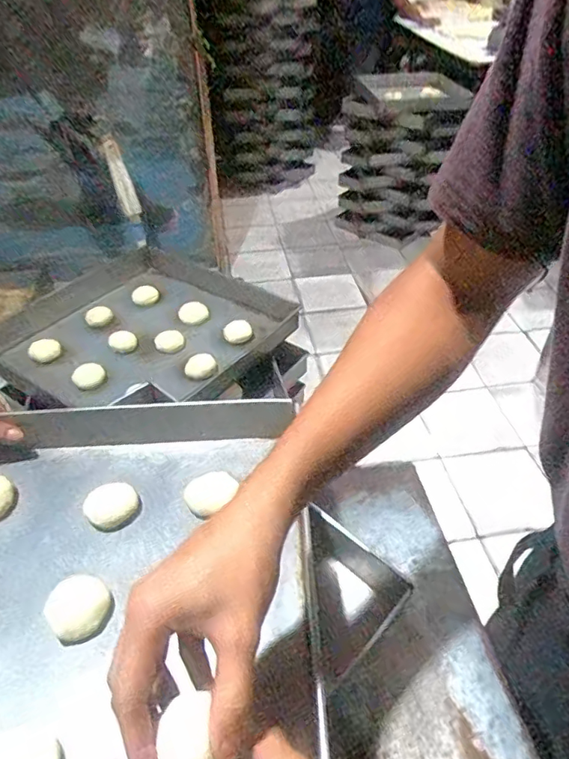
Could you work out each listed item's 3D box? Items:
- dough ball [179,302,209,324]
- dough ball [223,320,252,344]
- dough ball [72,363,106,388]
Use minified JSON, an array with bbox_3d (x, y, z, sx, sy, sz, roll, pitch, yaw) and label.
[{"bbox_3d":[-0.193,-0.144,1.114,0.062,0.023,0.060,0,42,0],"label":"dough ball"},{"bbox_3d":[-0.095,-0.098,1.050,0.049,0.024,0.055,-18,45,-19],"label":"dough ball"},{"bbox_3d":[-0.359,-0.006,0.961,0.057,0.027,0.055,0,42,0],"label":"dough ball"}]

